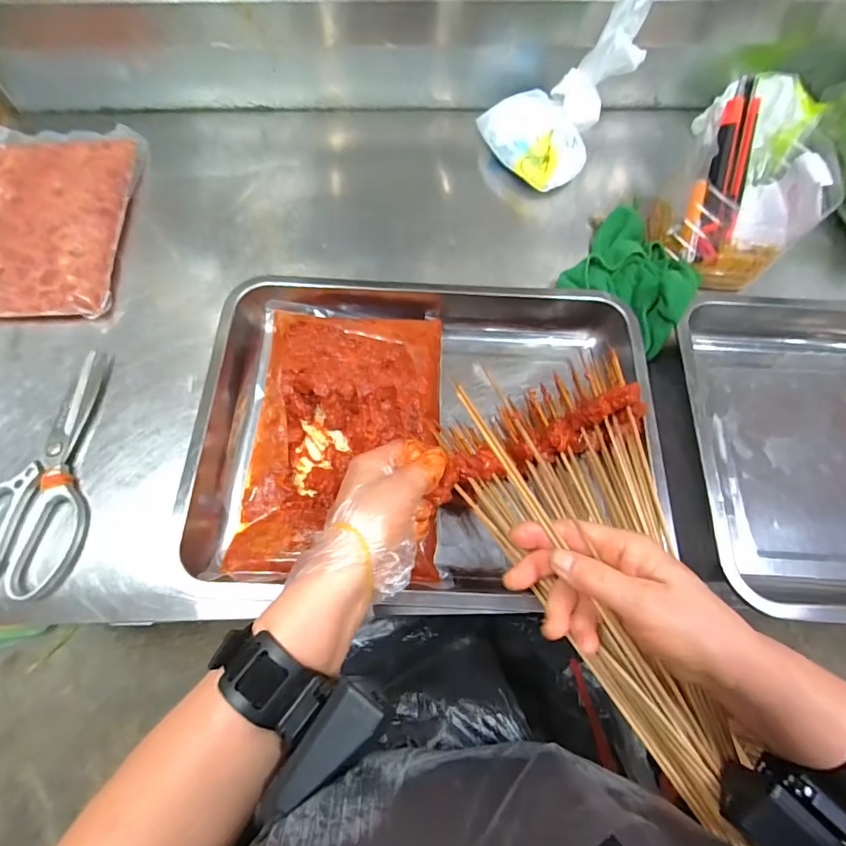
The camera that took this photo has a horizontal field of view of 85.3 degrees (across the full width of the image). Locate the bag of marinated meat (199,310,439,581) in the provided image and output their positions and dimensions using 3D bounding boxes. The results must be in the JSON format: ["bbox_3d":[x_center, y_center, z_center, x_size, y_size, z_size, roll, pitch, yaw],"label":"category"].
[{"bbox_3d":[-0.070,0.010,0.417,0.168,0.028,0.248,2,70,0],"label":"bag of marinated meat"}]

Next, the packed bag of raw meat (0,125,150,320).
[{"bbox_3d":[-0.433,-0.235,0.511,0.200,0.032,0.274,-2,70,-2],"label":"packed bag of raw meat"}]

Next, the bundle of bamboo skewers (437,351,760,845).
[{"bbox_3d":[0.127,0.110,0.314,0.164,0.074,0.352,-12,61,-5],"label":"bundle of bamboo skewers"}]

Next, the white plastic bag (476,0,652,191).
[{"bbox_3d":[0.143,-0.354,0.489,0.146,0.133,0.124,12,70,3],"label":"white plastic bag"}]

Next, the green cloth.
[{"bbox_3d":[0.225,-0.163,0.471,0.120,0.055,0.145,35,73,11],"label":"green cloth"}]

